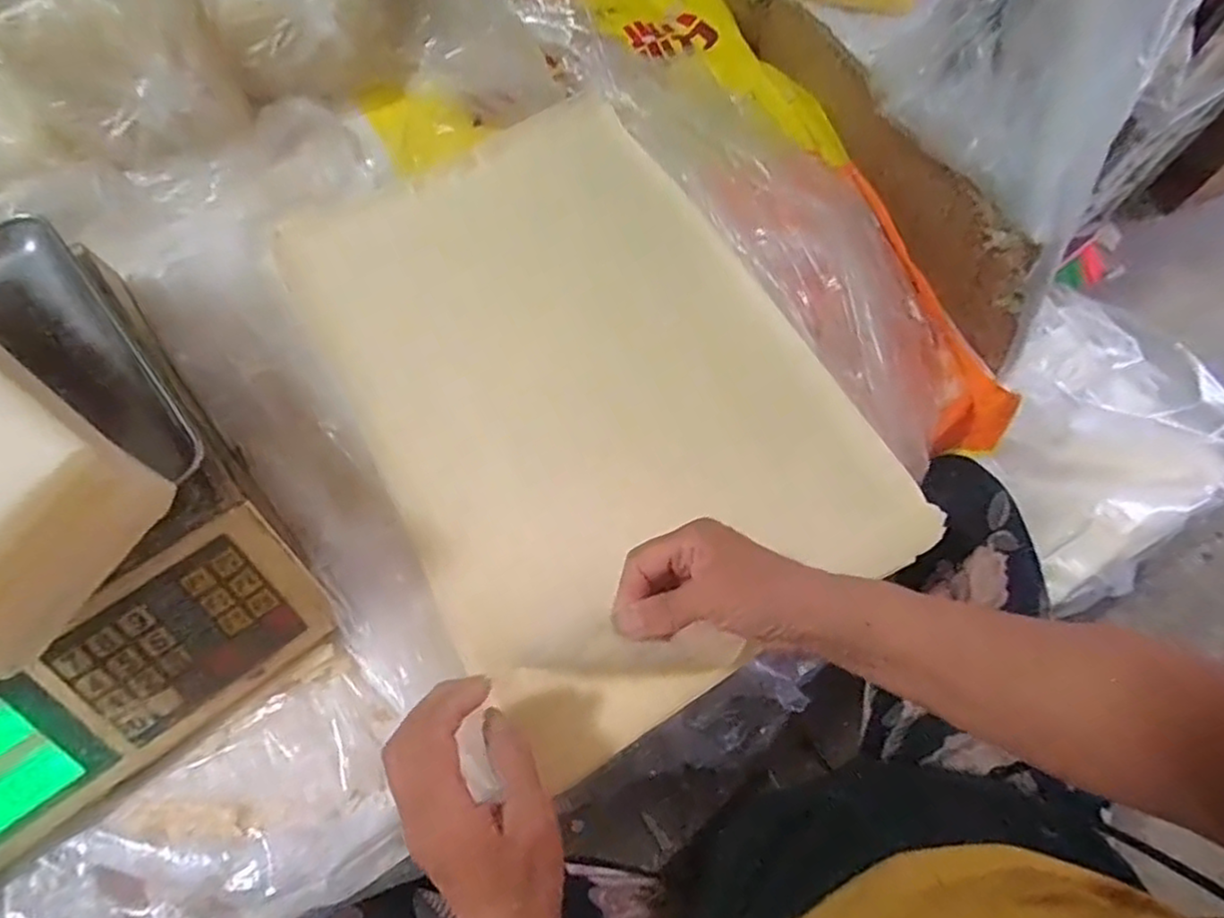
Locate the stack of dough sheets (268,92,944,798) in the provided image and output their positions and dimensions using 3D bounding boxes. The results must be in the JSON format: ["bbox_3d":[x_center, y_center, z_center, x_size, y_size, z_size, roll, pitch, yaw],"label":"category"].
[{"bbox_3d":[-0.026,-0.065,0.511,0.325,0.033,0.479,-28,69,-14],"label":"stack of dough sheets"}]

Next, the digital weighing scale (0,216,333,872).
[{"bbox_3d":[-0.394,0.065,0.380,0.336,0.109,0.321,-35,71,-16],"label":"digital weighing scale"}]

